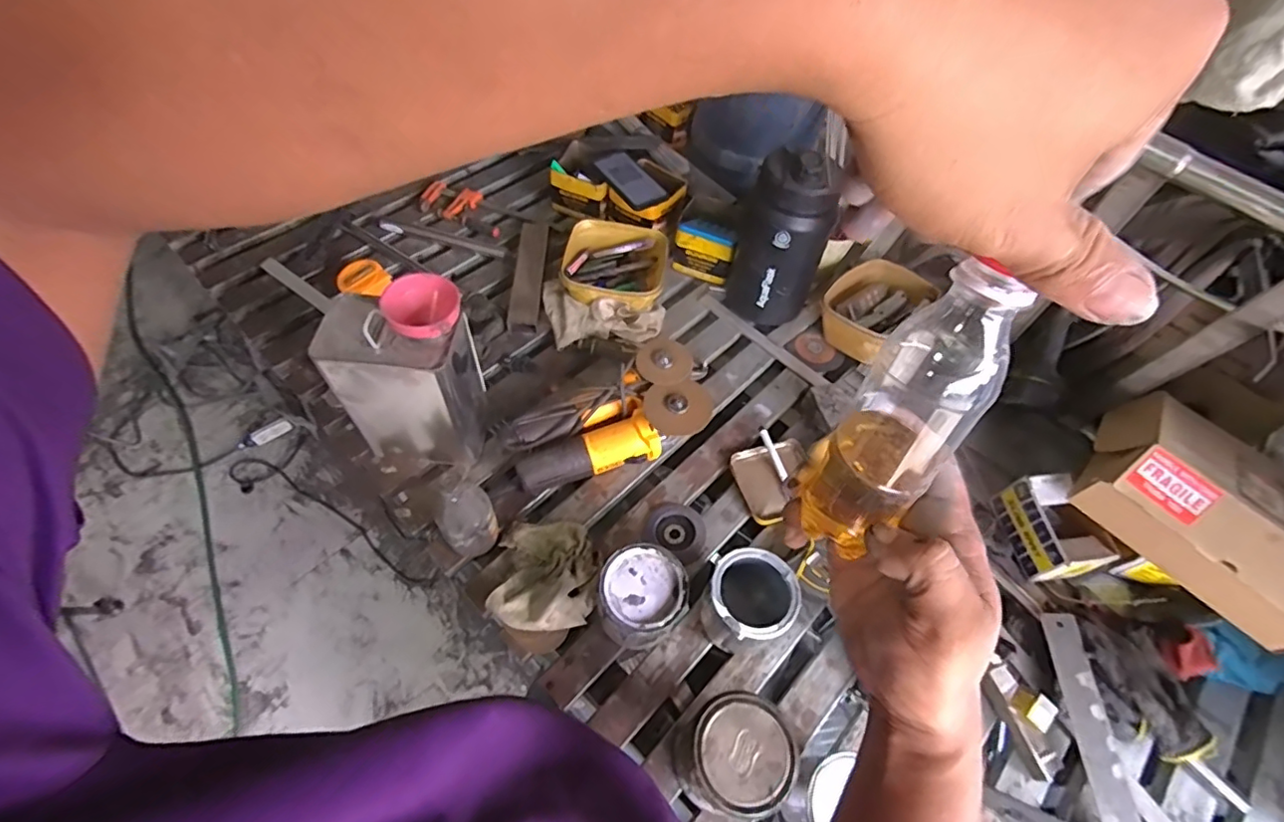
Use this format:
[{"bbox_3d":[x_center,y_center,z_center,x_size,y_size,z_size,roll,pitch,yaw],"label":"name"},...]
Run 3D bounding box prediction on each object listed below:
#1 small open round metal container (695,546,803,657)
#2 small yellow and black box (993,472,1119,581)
[{"bbox_3d":[0.129,0.235,0.705,0.100,0.108,0.098,2,57,-4],"label":"small open round metal container"},{"bbox_3d":[0.570,0.162,0.800,0.093,0.069,0.133,-9,58,-11],"label":"small yellow and black box"}]

